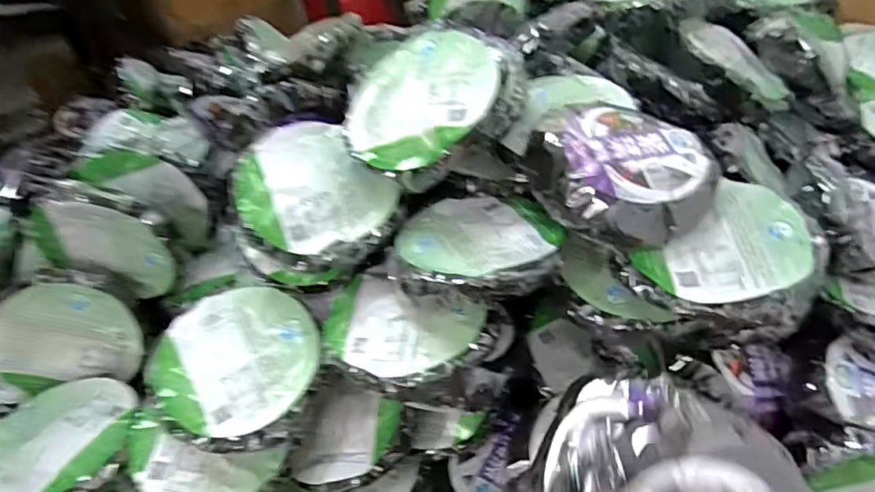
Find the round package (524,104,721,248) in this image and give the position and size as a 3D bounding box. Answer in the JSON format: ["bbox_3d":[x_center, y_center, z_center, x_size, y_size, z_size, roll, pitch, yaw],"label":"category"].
[{"bbox_3d":[0.164,-0.072,0.500,0.126,0.055,0.159,-30,52,-29],"label":"round package"}]

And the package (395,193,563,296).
[{"bbox_3d":[0.040,-0.011,0.525,0.147,0.043,0.152,1,44,-1],"label":"package"}]

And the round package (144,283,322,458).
[{"bbox_3d":[-0.195,0.114,0.549,0.162,0.039,0.154,1,44,-1],"label":"round package"}]

